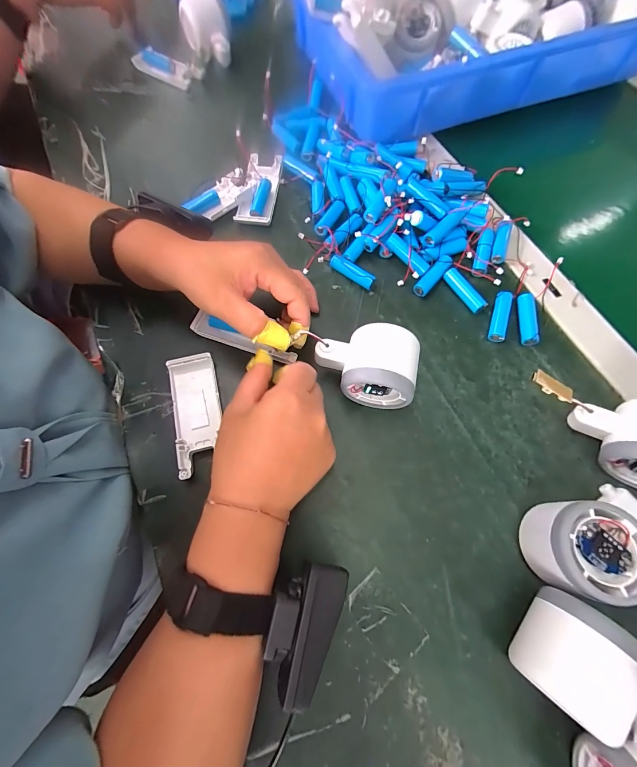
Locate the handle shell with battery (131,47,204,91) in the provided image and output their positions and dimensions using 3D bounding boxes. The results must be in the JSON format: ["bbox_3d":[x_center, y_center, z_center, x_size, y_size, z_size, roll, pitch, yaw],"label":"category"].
[{"bbox_3d":[-0.215,-0.449,0.474,0.102,0.017,0.039,32,73,12],"label":"handle shell with battery"}]

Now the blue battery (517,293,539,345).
[{"bbox_3d":[0.196,-0.061,0.315,0.015,0.014,0.050,4,69,3],"label":"blue battery"}]

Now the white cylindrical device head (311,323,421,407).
[{"bbox_3d":[0.040,-0.016,0.280,0.081,0.057,0.052,14,70,6],"label":"white cylindrical device head"}]

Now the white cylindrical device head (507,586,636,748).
[{"bbox_3d":[0.153,0.166,0.206,0.053,0.060,0.055,37,74,14],"label":"white cylindrical device head"}]

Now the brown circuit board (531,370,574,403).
[{"bbox_3d":[0.182,0.002,0.259,0.032,0.006,0.015,33,73,13],"label":"brown circuit board"}]

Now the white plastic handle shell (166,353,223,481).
[{"bbox_3d":[-0.105,0.025,0.289,0.040,0.014,0.102,-15,69,-5],"label":"white plastic handle shell"}]

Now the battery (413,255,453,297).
[{"bbox_3d":[0.115,-0.109,0.338,0.014,0.014,0.050,38,74,14],"label":"battery"}]

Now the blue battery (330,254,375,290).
[{"bbox_3d":[0.034,-0.114,0.341,0.051,0.013,0.014,37,74,14],"label":"blue battery"}]

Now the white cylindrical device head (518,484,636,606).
[{"bbox_3d":[0.179,0.110,0.231,0.065,0.052,0.060,0,69,1],"label":"white cylindrical device head"}]

